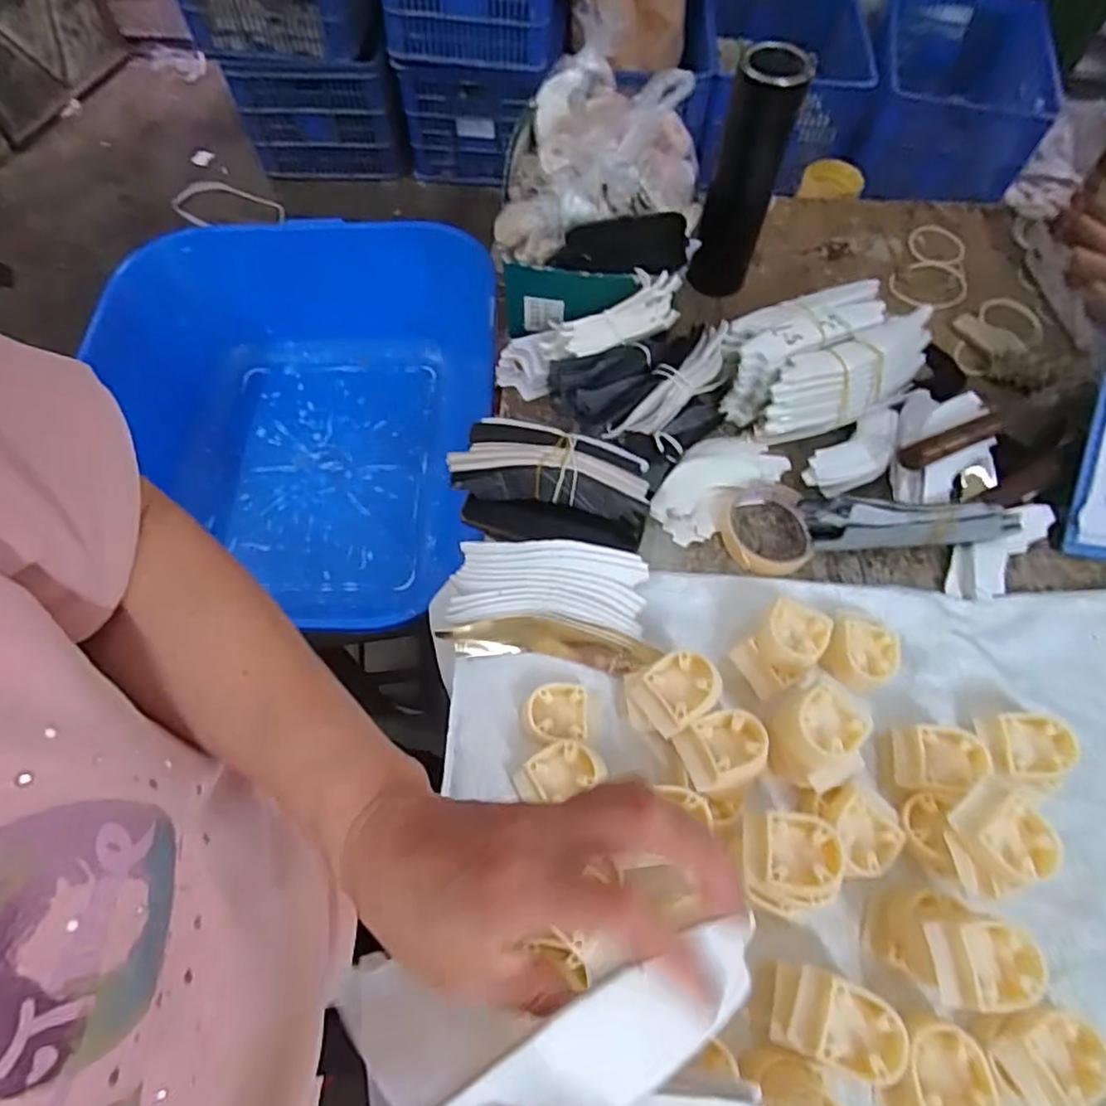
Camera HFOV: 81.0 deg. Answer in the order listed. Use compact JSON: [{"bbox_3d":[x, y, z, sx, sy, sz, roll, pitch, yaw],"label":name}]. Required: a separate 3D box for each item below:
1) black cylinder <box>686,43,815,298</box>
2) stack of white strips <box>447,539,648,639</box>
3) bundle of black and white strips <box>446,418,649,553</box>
[{"bbox_3d":[0.186,-0.358,0.643,0.060,0.226,0.068,22,65,10],"label":"black cylinder"},{"bbox_3d":[-0.003,0.030,0.548,0.157,0.034,0.076,4,64,2],"label":"stack of white strips"},{"bbox_3d":[-0.002,-0.060,0.581,0.171,0.059,0.110,8,64,4],"label":"bundle of black and white strips"}]

